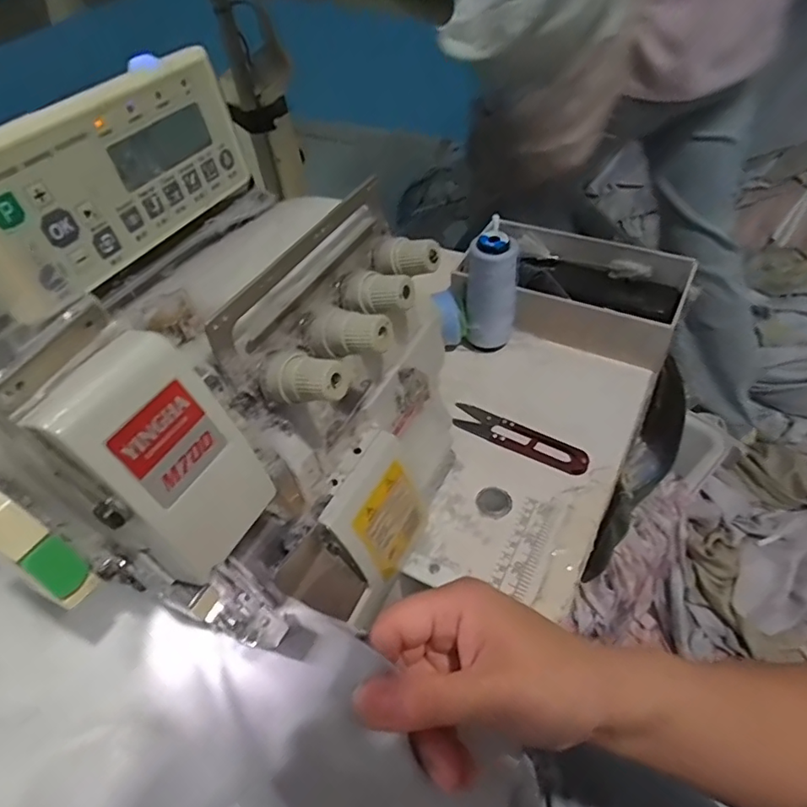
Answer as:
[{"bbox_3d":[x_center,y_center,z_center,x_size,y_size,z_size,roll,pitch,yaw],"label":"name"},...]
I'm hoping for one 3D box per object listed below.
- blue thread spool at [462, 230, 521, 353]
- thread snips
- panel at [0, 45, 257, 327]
[{"bbox_3d":[0.078,-0.094,0.491,0.038,0.114,0.039,-2,49,3],"label":"blue thread spool"},{"bbox_3d":[0.094,0.027,0.449,0.115,0.010,0.027,24,55,23],"label":"thread snips"},{"bbox_3d":[-0.133,-0.107,0.256,0.020,0.067,0.153,19,53,20],"label":"panel"}]

